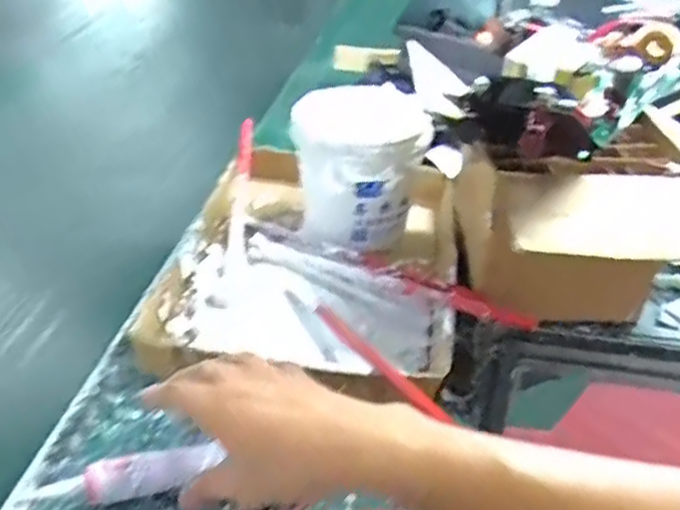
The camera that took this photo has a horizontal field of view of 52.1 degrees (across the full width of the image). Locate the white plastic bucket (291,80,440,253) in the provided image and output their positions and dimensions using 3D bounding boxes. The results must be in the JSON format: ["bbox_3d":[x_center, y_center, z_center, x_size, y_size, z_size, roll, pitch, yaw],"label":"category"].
[{"bbox_3d":[0.015,-0.087,0.658,0.111,0.126,0.112,0,36,0],"label":"white plastic bucket"}]

